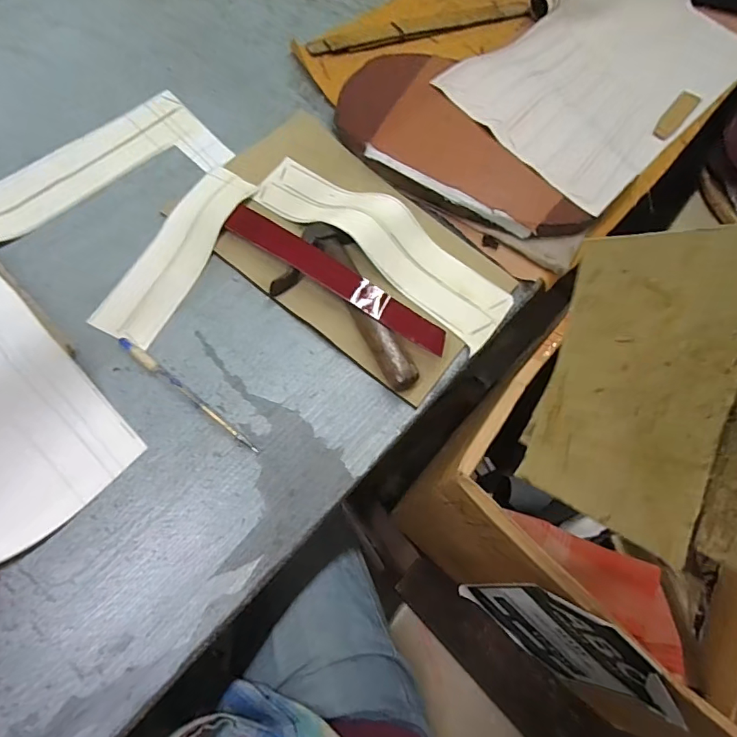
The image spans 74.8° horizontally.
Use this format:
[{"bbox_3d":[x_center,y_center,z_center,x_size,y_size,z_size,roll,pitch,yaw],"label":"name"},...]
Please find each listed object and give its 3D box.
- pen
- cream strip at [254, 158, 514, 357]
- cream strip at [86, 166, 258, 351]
[{"bbox_3d":[-0.145,0.019,0.384,0.144,0.005,0.008,37,67,8],"label":"pen"},{"bbox_3d":[0.013,-0.121,0.461,0.270,0.036,0.077,37,66,7],"label":"cream strip"},{"bbox_3d":[-0.172,-0.109,0.437,0.055,0.008,0.194,25,66,2],"label":"cream strip"}]

